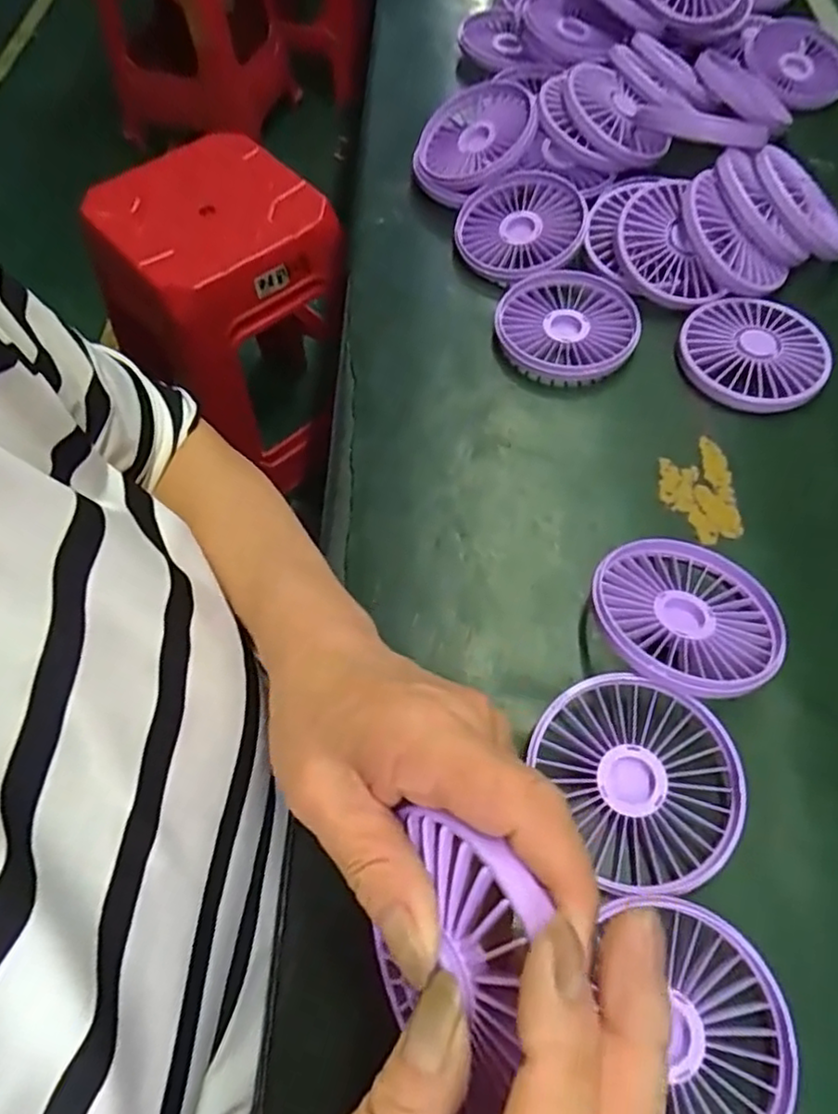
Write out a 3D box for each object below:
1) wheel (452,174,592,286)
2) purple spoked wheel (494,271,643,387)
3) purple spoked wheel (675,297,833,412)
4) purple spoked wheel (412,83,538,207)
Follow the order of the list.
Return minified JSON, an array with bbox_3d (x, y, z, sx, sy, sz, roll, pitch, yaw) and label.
[{"bbox_3d":[0.071,-0.226,0.465,0.083,0.017,0.085,12,73,12],"label":"wheel"},{"bbox_3d":[0.094,-0.149,0.432,0.086,0.018,0.085,0,60,0],"label":"purple spoked wheel"},{"bbox_3d":[0.206,-0.130,0.416,0.085,0.017,0.086,0,60,0],"label":"purple spoked wheel"},{"bbox_3d":[0.040,-0.303,0.491,0.086,0.024,0.093,-7,73,23],"label":"purple spoked wheel"}]

